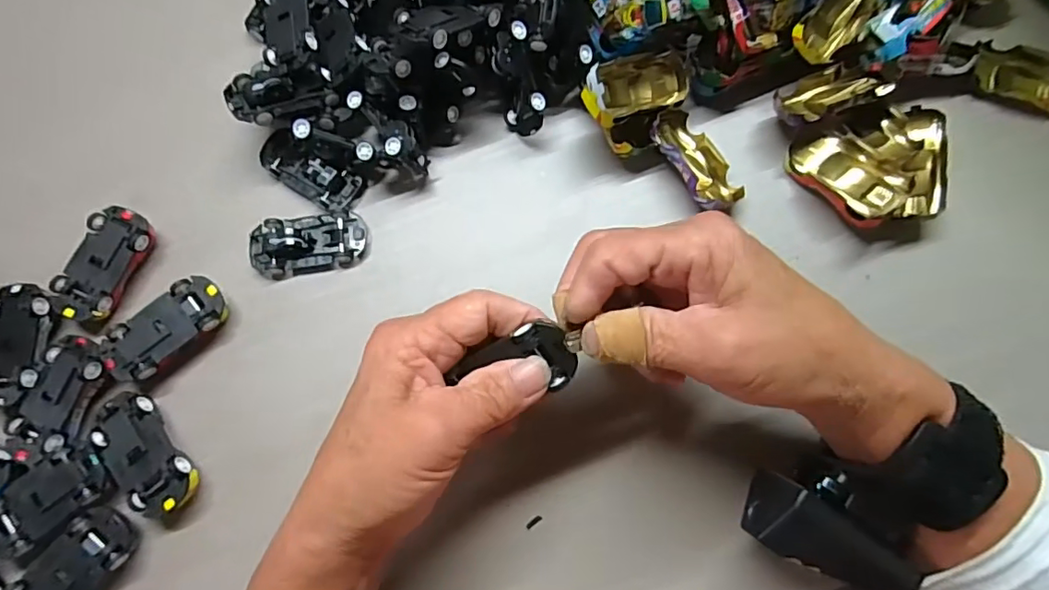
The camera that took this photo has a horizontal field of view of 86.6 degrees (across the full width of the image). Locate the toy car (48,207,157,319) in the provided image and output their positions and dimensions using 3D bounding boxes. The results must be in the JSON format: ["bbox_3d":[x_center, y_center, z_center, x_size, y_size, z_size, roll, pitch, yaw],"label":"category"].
[{"bbox_3d":[-0.233,-0.017,0.313,0.031,0.022,0.063,23,78,9],"label":"toy car"}]

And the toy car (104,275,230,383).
[{"bbox_3d":[-0.190,0.018,0.299,0.063,0.019,0.031,-41,77,-7],"label":"toy car"}]

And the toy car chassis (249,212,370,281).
[{"bbox_3d":[-0.121,-0.029,0.312,0.065,0.011,0.033,-6,76,2],"label":"toy car chassis"}]

